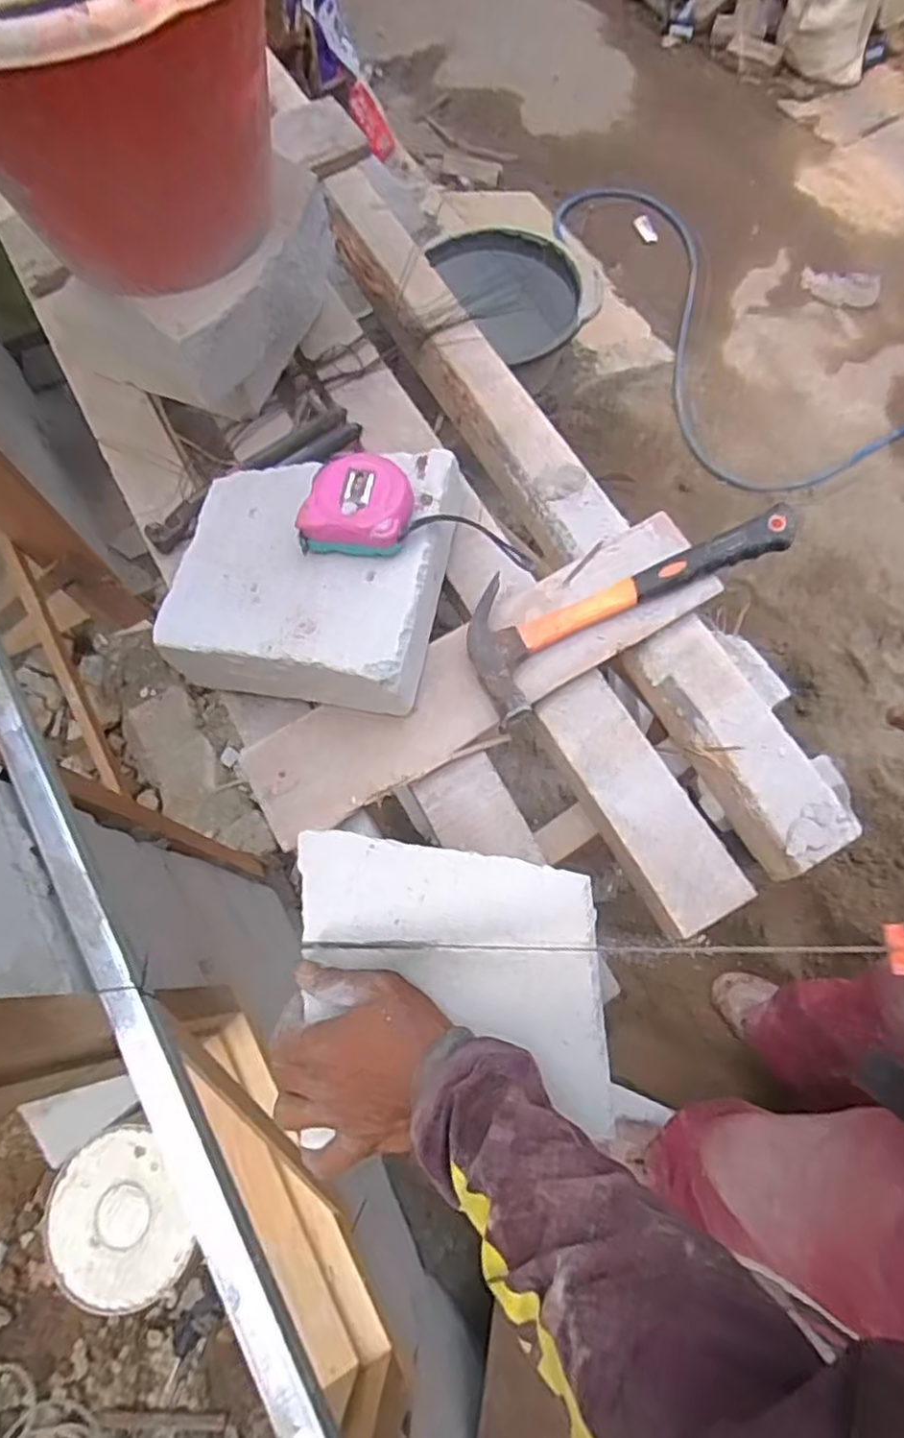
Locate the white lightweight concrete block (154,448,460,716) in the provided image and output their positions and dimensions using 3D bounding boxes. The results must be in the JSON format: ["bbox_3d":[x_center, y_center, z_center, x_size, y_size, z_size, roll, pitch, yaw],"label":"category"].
[{"bbox_3d":[-0.107,-0.120,0.573,0.215,0.073,0.217,7,71,3],"label":"white lightweight concrete block"}]

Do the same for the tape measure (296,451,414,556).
[{"bbox_3d":[-0.070,-0.163,0.534,0.079,0.036,0.068,6,71,4],"label":"tape measure"}]

